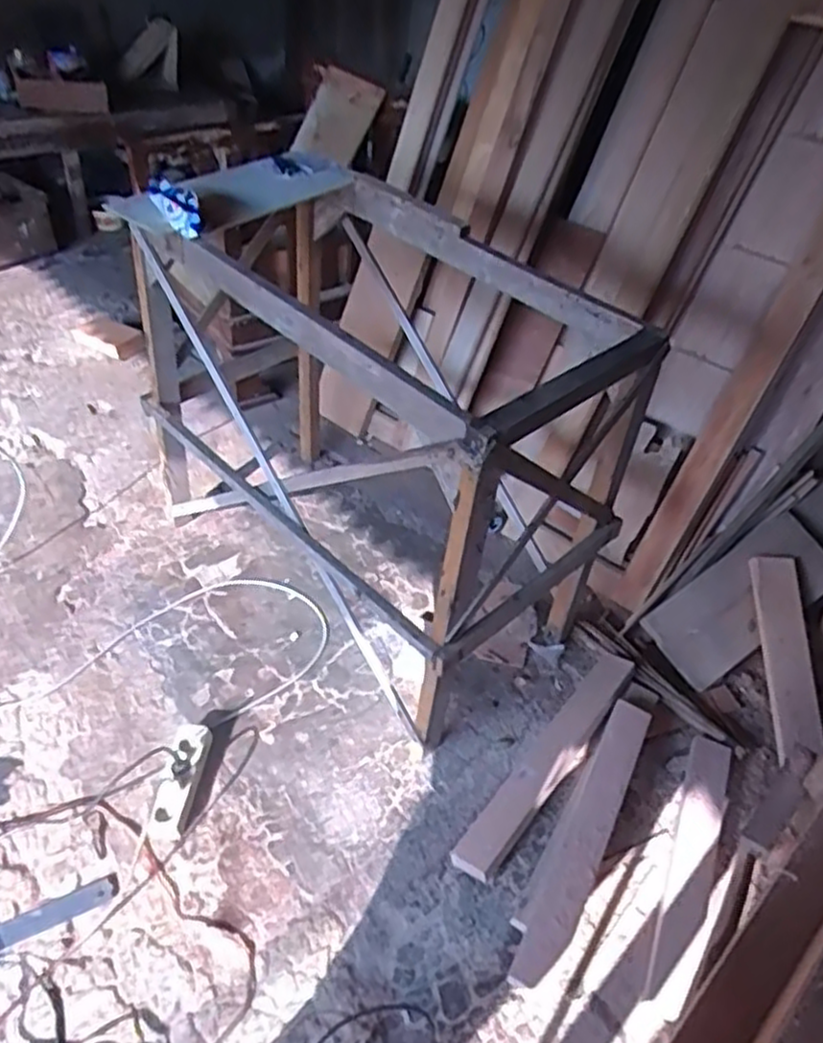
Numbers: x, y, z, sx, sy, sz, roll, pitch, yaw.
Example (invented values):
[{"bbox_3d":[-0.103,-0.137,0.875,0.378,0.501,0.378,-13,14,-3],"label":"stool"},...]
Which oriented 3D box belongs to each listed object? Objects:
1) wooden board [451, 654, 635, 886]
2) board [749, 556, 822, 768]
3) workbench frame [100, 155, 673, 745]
[{"bbox_3d":[0.277,0.461,1.475,0.084,0.056,0.562,34,50,24],"label":"wooden board"},{"bbox_3d":[0.808,0.282,1.621,0.095,0.032,0.433,-7,64,21],"label":"board"},{"bbox_3d":[-0.105,-0.180,1.533,0.495,0.824,1.006,-32,57,-33],"label":"workbench frame"}]

